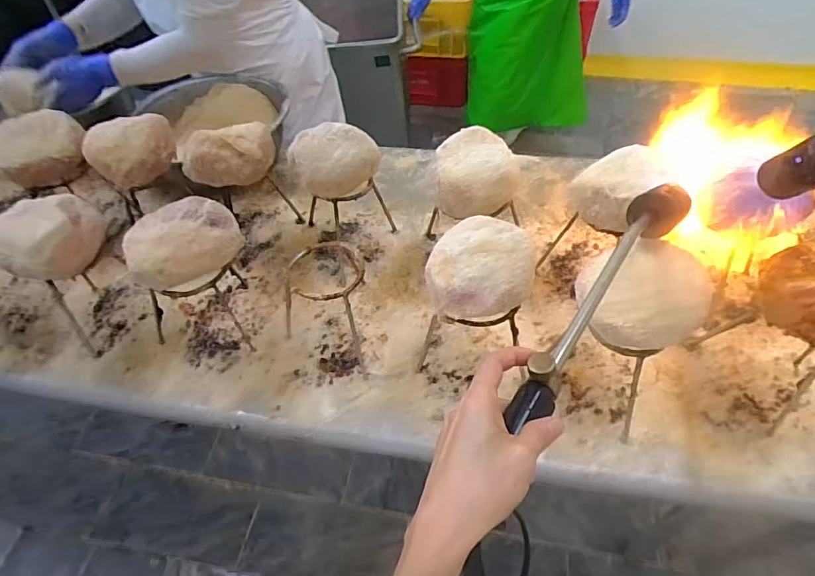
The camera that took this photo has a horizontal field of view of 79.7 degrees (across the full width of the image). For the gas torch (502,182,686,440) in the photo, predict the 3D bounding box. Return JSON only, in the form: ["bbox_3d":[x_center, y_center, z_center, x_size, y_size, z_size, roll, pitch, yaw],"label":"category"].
[{"bbox_3d":[0.186,-0.002,0.452,0.047,0.062,0.378,28,48,25],"label":"gas torch"}]

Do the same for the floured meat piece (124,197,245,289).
[{"bbox_3d":[-0.285,-0.051,0.614,0.101,0.079,0.122,19,53,17],"label":"floured meat piece"}]

